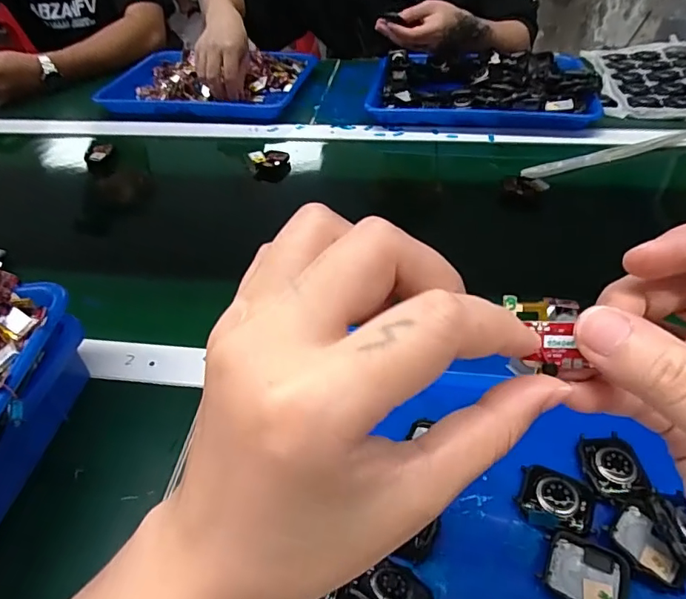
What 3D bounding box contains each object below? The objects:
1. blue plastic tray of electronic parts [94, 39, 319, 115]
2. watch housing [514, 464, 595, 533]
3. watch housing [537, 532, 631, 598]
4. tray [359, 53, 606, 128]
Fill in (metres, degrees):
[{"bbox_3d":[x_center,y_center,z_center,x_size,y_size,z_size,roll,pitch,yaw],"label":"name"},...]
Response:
[{"bbox_3d":[-0.234,-0.373,0.854,0.343,0.041,0.221,6,45,10],"label":"blue plastic tray of electronic parts"},{"bbox_3d":[0.133,0.125,0.310,0.042,0.009,0.038,19,48,22],"label":"watch housing"},{"bbox_3d":[0.138,0.157,0.282,0.045,0.008,0.038,14,47,17],"label":"watch housing"},{"bbox_3d":[0.213,-0.332,0.768,0.329,0.046,0.224,7,45,11],"label":"tray"}]

